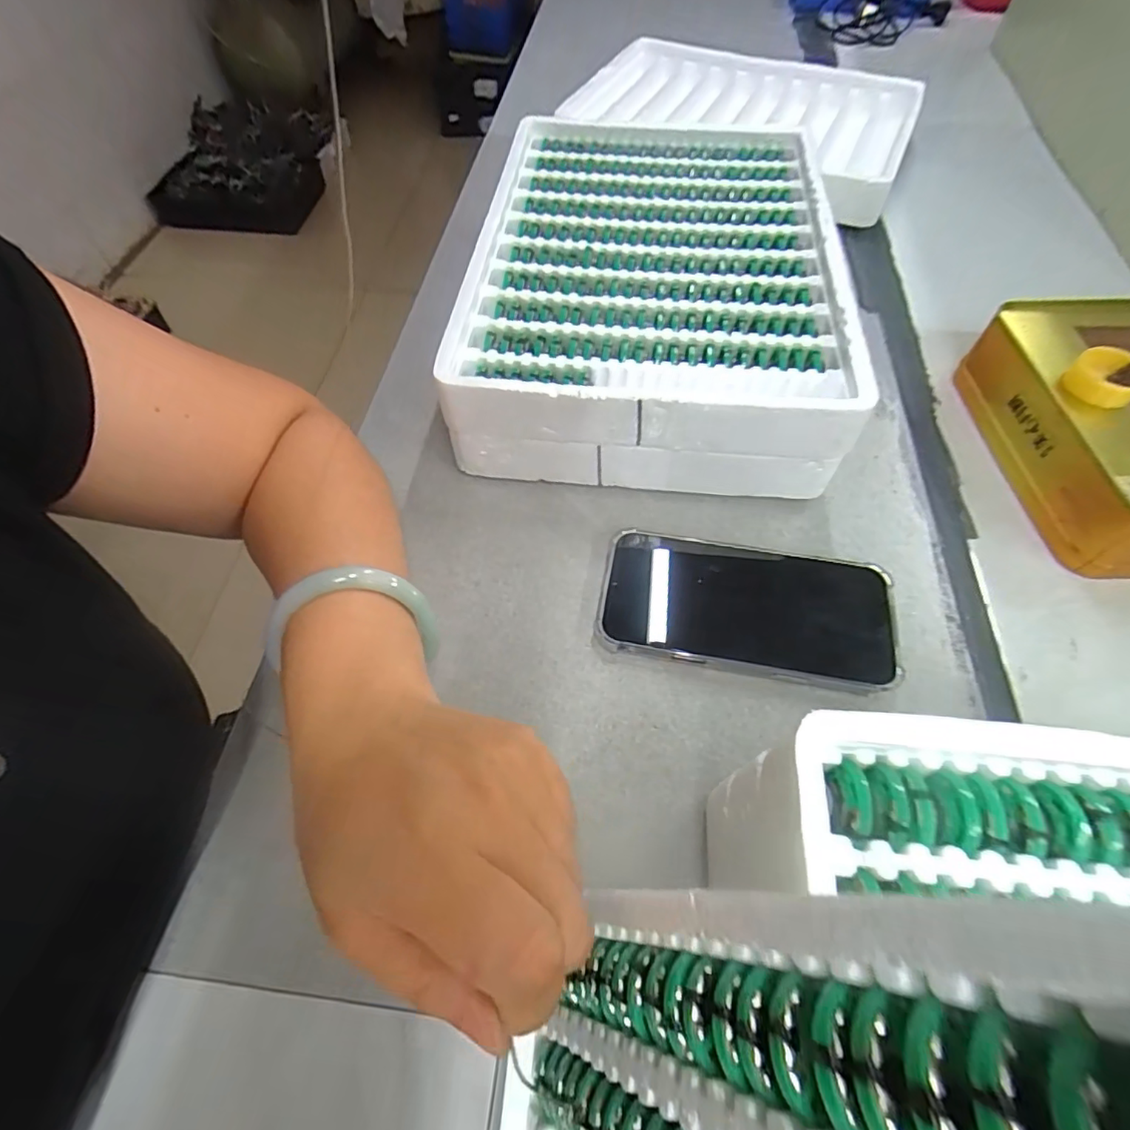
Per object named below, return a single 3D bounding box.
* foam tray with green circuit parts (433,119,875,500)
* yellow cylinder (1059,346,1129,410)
[{"bbox_3d":[0.064,-0.208,0.433,0.243,0.086,0.338,5,57,3],"label":"foam tray with green circuit parts"},{"bbox_3d":[0.346,-0.120,0.360,0.037,0.018,0.040,0,57,0],"label":"yellow cylinder"}]

